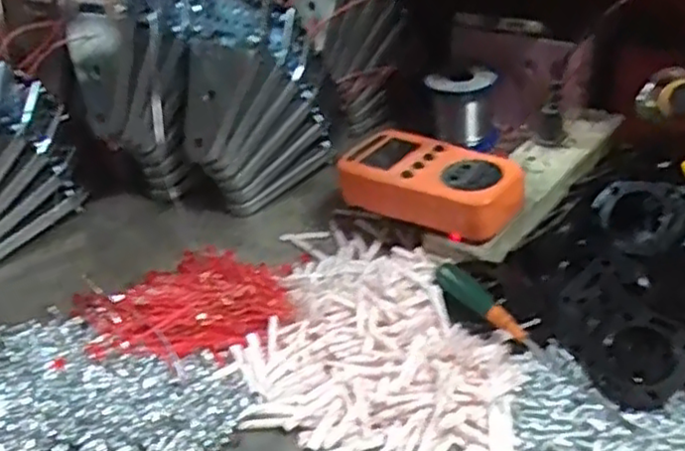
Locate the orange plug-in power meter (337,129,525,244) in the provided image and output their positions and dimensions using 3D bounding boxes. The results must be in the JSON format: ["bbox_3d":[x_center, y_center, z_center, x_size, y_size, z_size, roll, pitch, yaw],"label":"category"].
[{"bbox_3d":[0.062,-0.026,0.498,0.125,0.040,0.065,18,42,32],"label":"orange plug-in power meter"}]

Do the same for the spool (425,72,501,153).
[{"bbox_3d":[0.101,-0.104,0.599,0.056,0.063,0.063,-4,35,6],"label":"spool"}]

